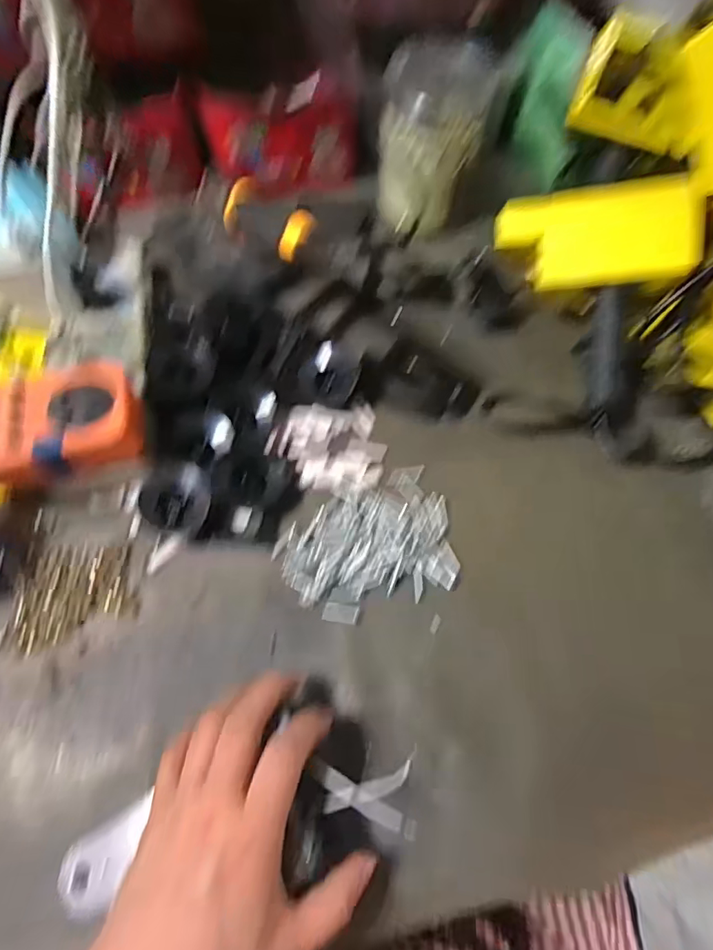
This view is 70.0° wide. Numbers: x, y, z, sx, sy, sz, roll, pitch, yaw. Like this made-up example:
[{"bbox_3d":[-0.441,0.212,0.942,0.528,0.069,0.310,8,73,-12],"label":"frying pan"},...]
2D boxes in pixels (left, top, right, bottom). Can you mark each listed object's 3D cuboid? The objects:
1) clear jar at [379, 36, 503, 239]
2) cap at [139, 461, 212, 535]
[{"bbox_3d":[0.063,-0.280,0.435,0.085,0.117,0.084,0,64,1],"label":"clear jar"},{"bbox_3d":[-0.122,0.014,0.348,0.045,0.014,0.046,0,66,0],"label":"cap"}]

